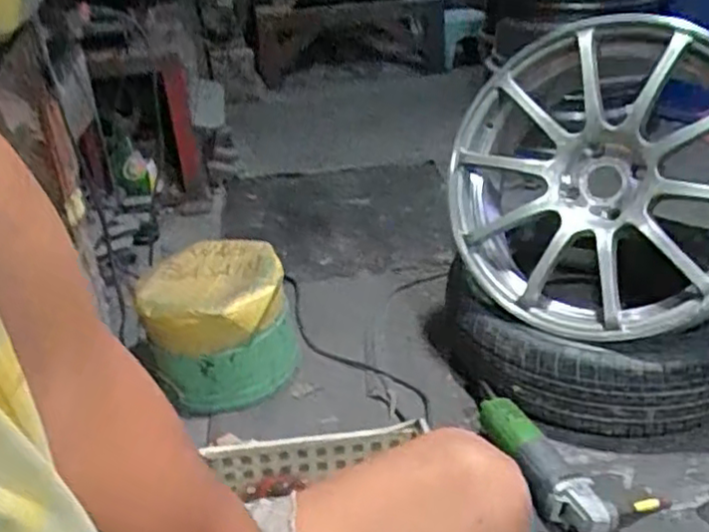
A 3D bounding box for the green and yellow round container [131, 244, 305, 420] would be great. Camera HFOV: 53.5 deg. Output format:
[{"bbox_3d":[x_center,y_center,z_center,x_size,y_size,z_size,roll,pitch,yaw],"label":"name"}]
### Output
[{"bbox_3d":[-0.210,0.097,1.187,0.222,0.200,0.228,-3,29,2],"label":"green and yellow round container"}]

